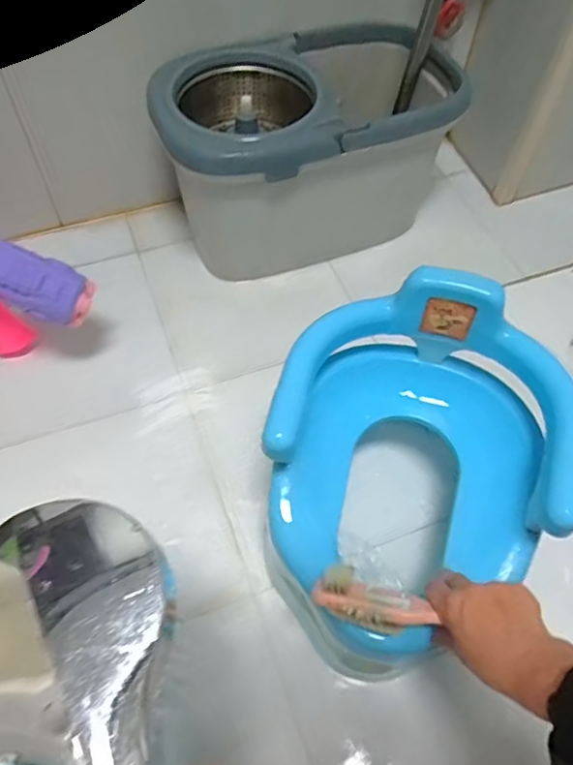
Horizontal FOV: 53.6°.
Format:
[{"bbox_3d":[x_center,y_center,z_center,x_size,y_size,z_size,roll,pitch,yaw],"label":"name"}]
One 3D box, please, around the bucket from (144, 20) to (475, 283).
[{"bbox_3d":[0.031,-0.357,0.893,0.438,0.252,0.249,-24,61,-16],"label":"bucket"}]

